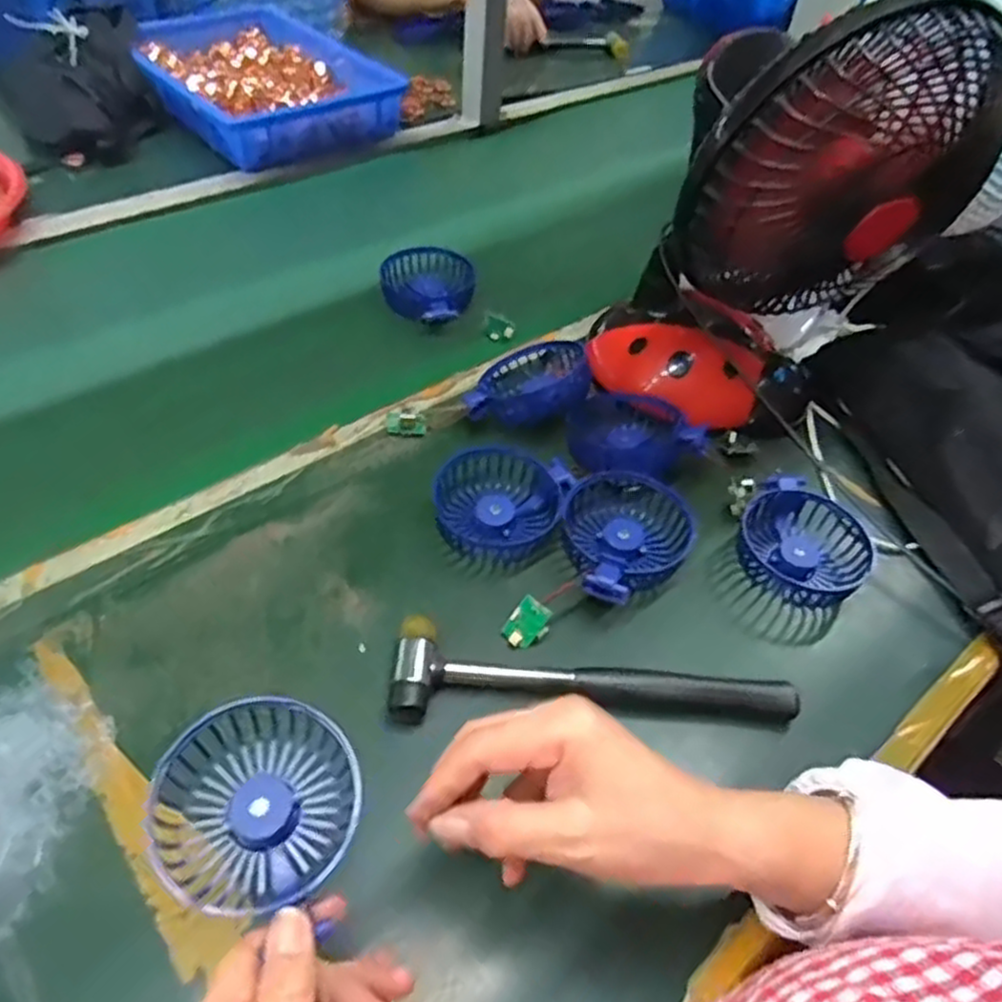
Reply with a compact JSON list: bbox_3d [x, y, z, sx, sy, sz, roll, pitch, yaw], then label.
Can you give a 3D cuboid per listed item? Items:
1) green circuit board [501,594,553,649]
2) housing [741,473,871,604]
[{"bbox_3d":[0.017,0.079,0.484,0.025,0.004,0.031,40,93,10],"label":"green circuit board"},{"bbox_3d":[0.216,0.030,0.539,0.091,0.034,0.081,28,50,19],"label":"housing"}]

